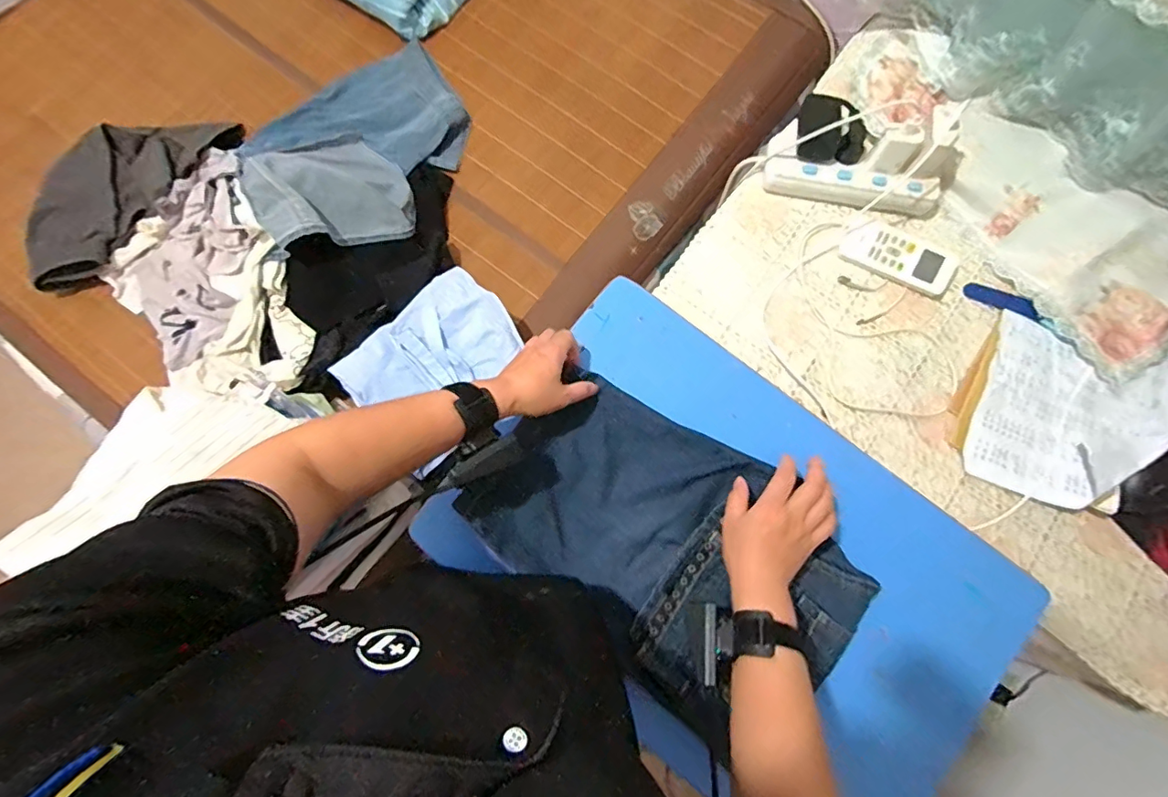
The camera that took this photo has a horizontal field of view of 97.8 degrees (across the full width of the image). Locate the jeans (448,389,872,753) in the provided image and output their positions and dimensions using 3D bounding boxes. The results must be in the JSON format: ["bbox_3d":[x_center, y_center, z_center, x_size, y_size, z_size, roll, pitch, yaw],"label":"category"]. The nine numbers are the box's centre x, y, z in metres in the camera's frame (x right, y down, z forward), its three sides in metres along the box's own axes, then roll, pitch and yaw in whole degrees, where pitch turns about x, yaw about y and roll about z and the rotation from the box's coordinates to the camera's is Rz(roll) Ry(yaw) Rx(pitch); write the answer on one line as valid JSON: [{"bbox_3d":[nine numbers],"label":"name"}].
[{"bbox_3d":[0.089,0.155,0.549,0.391,0.033,0.241,39,82,7],"label":"jeans"}]

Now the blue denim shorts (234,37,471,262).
[{"bbox_3d":[-0.429,-0.494,0.952,0.412,0.140,0.420,-27,81,-4],"label":"blue denim shorts"}]

